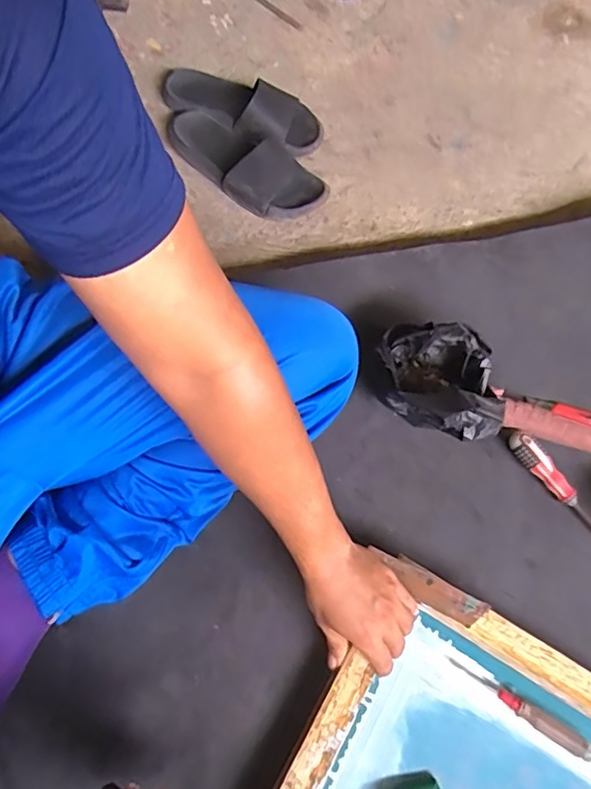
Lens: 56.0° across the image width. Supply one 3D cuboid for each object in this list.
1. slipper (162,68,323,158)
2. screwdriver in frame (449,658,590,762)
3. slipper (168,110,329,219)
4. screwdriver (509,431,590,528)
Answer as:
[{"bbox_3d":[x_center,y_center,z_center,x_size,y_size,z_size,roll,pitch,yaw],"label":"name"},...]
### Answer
[{"bbox_3d":[-0.090,-0.477,0.931,0.276,0.057,0.098,23,65,3],"label":"slipper"},{"bbox_3d":[0.253,0.349,0.618,0.168,0.016,0.022,31,68,11],"label":"screwdriver in frame"},{"bbox_3d":[-0.085,-0.366,0.892,0.276,0.064,0.113,32,68,11],"label":"slipper"},{"bbox_3d":[0.347,0.121,0.717,0.028,0.026,0.179,-38,73,-17],"label":"screwdriver"}]

